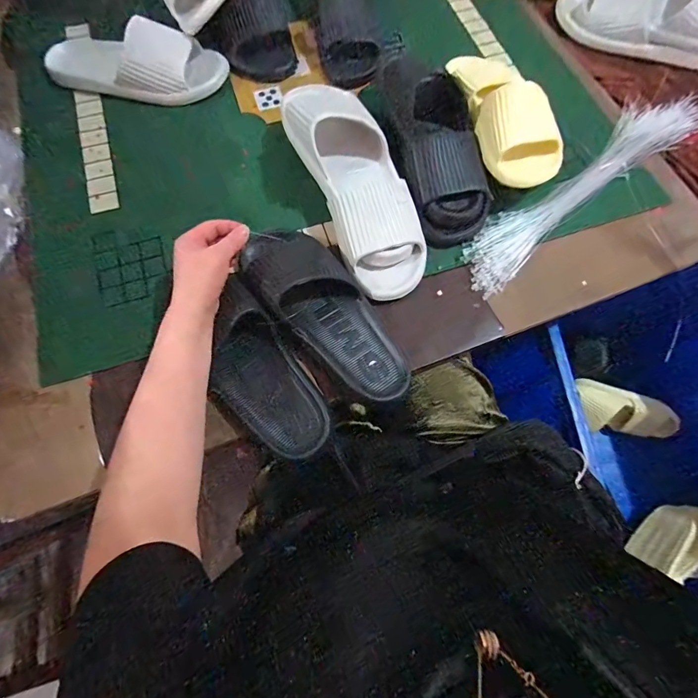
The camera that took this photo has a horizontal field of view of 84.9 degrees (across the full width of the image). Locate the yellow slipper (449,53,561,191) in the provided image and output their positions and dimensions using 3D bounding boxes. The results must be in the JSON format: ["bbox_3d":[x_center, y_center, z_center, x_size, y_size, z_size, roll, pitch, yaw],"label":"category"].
[{"bbox_3d":[0.213,-0.339,0.532,0.101,0.066,0.267,-11,71,-6],"label":"yellow slipper"}]

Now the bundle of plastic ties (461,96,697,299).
[{"bbox_3d":[0.336,-0.236,0.538,0.476,0.045,0.088,-36,75,-13],"label":"bundle of plastic ties"}]

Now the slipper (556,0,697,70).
[{"bbox_3d":[0.476,-0.516,0.592,0.289,0.080,0.114,26,71,22],"label":"slipper"}]

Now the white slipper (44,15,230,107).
[{"bbox_3d":[-0.329,-0.431,0.577,0.270,0.068,0.089,4,70,0],"label":"white slipper"}]

